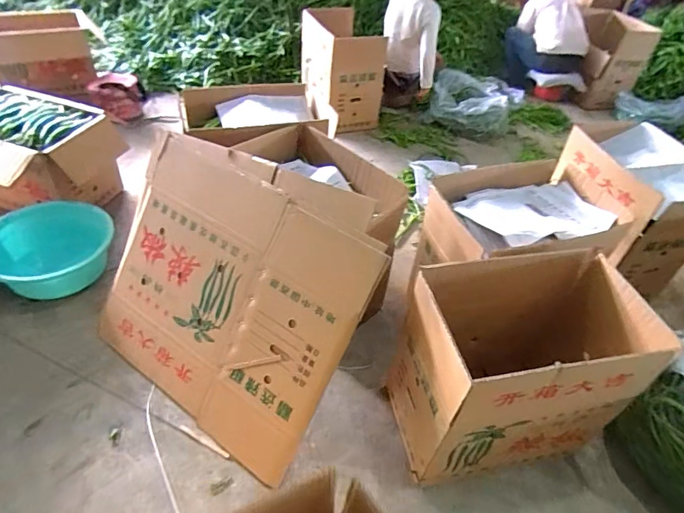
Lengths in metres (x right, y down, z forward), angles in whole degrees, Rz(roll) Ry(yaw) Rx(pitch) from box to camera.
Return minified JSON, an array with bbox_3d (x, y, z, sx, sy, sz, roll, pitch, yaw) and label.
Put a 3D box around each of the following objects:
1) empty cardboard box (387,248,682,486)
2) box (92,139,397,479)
[{"bbox_3d":[0.460,0.310,1.249,0.560,0.539,0.371,-5,44,-12],"label":"empty cardboard box"},{"bbox_3d":[-0.349,0.108,1.310,0.878,0.792,0.049,22,7,26],"label":"box"}]

